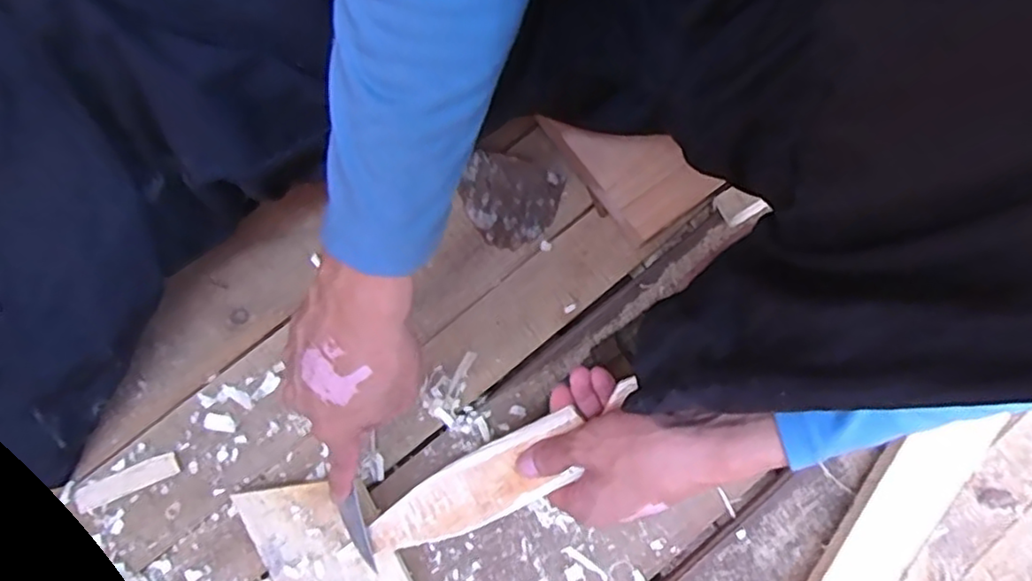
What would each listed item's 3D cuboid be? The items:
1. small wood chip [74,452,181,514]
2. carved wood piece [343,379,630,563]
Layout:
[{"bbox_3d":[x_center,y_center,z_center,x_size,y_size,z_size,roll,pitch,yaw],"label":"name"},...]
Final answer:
[{"bbox_3d":[-0.304,0.149,0.521,0.081,0.006,0.019,-23,81,-5],"label":"small wood chip"},{"bbox_3d":[-0.022,0.136,0.460,0.249,0.007,0.047,-33,81,14],"label":"carved wood piece"}]

